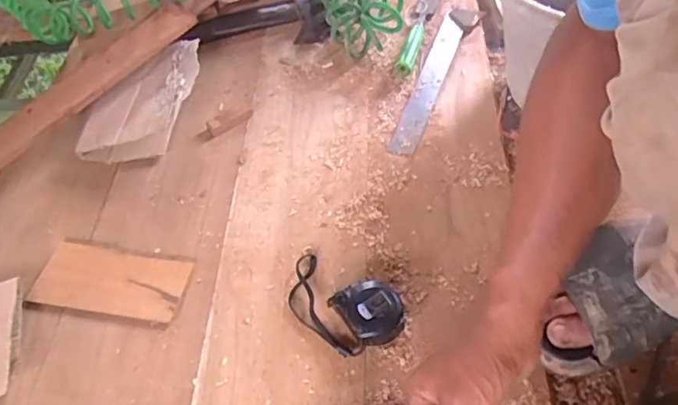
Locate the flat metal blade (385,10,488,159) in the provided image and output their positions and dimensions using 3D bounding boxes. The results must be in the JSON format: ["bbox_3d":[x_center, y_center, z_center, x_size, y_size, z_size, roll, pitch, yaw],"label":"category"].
[{"bbox_3d":[0.143,-0.186,0.793,0.051,0.015,0.310,16,56,17],"label":"flat metal blade"}]

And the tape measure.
[{"bbox_3d":[-0.004,0.102,0.574,0.138,0.040,0.075,29,60,25],"label":"tape measure"}]

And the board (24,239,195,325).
[{"bbox_3d":[-0.262,0.090,0.635,0.172,0.009,0.081,6,53,10],"label":"board"}]

